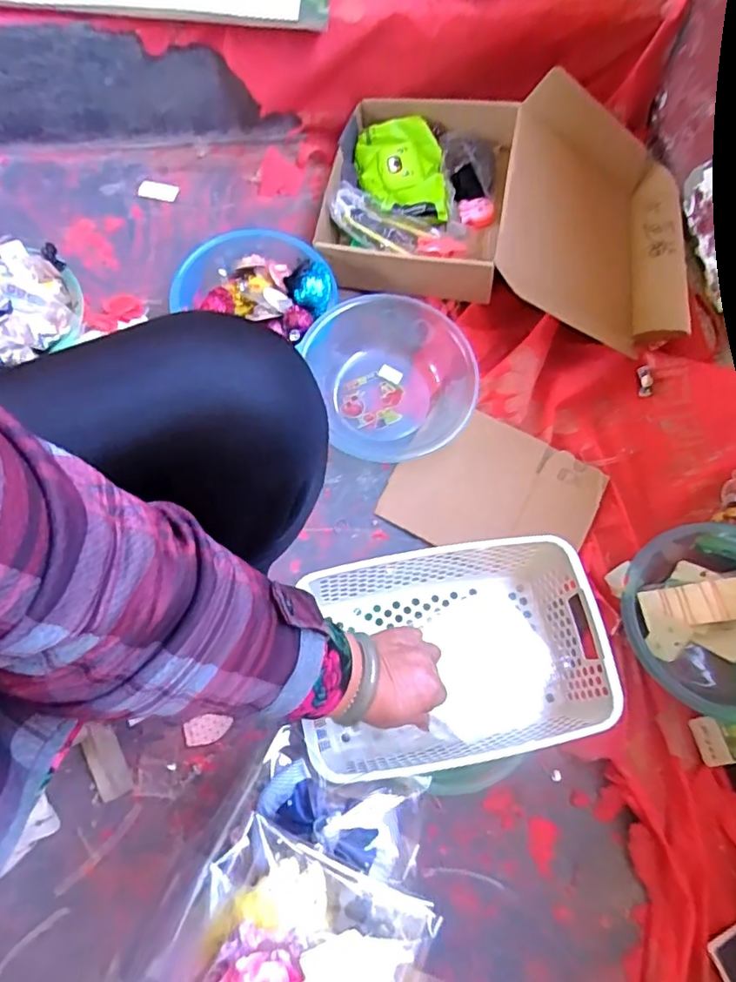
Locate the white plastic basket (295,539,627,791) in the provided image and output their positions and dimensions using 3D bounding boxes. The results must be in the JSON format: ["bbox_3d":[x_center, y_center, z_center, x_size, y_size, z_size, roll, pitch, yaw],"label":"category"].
[{"bbox_3d":[0.088,0.166,0.588,0.284,0.108,0.194,-9,70,-2],"label":"white plastic basket"}]

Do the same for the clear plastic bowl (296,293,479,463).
[{"bbox_3d":[0.038,-0.145,0.777,0.209,0.081,0.226,0,70,1],"label":"clear plastic bowl"}]

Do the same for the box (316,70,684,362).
[{"bbox_3d":[0.222,-0.437,0.877,0.565,0.098,0.369,10,71,4],"label":"box"}]

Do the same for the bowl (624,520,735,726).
[{"bbox_3d":[0.438,0.151,0.677,0.230,0.065,0.222,0,70,1],"label":"bowl"}]

